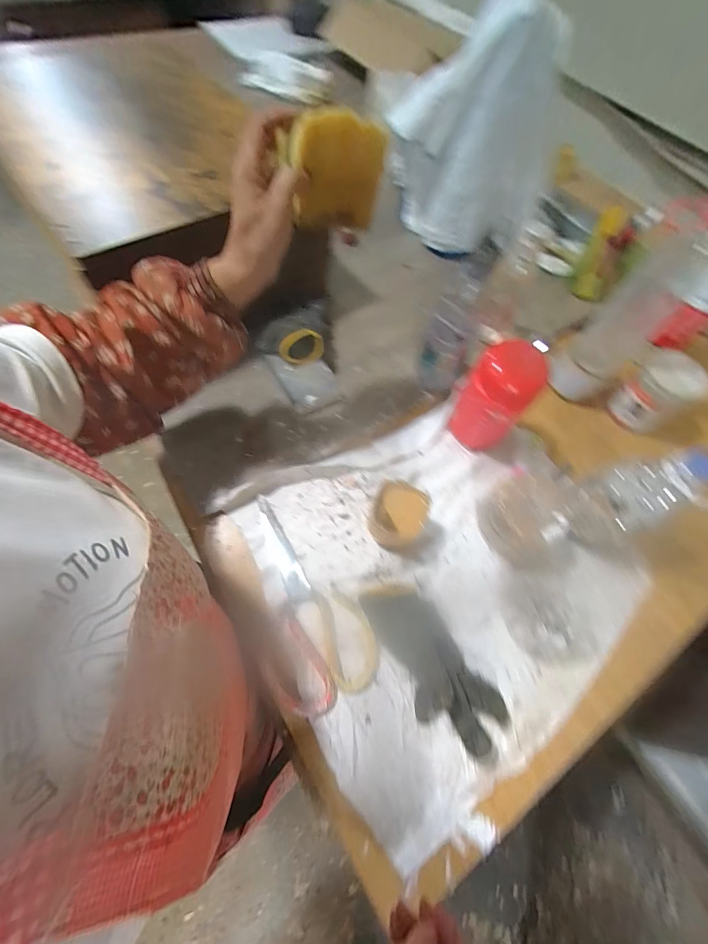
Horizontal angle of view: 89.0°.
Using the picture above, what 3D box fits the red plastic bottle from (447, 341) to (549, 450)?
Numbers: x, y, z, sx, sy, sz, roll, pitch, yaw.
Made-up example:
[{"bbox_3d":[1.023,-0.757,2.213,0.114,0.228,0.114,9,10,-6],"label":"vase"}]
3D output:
[{"bbox_3d":[0.174,-0.090,0.460,0.081,0.137,0.074,25,66,8],"label":"red plastic bottle"}]

